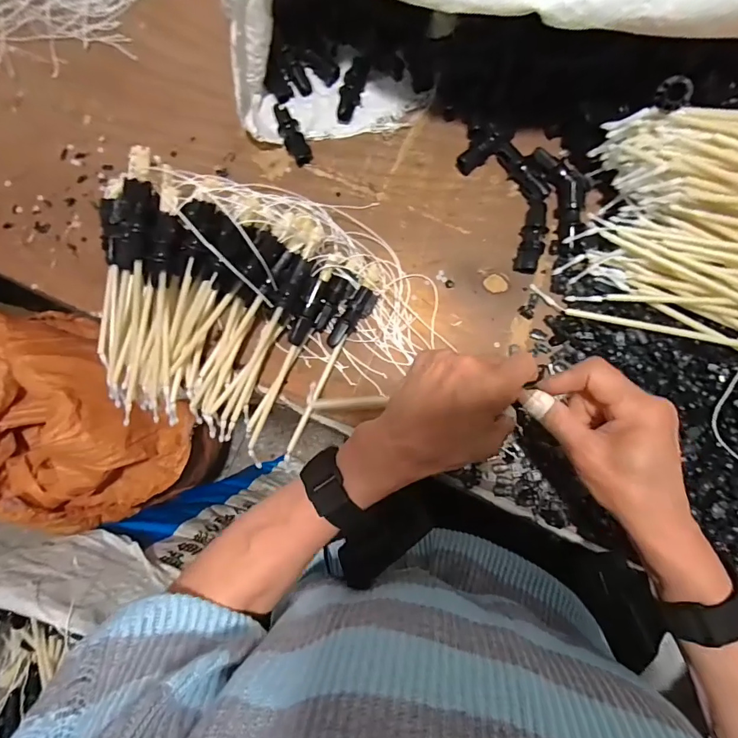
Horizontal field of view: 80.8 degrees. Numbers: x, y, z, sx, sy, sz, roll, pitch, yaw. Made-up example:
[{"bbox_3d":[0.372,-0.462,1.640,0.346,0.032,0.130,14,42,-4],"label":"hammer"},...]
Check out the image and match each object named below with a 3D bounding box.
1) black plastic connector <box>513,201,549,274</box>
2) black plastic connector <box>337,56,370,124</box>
[{"bbox_3d":[0.161,-0.129,0.425,0.022,0.019,0.070,12,85,8],"label":"black plastic connector"},{"bbox_3d":[-0.016,-0.304,0.464,0.021,0.019,0.075,14,85,9],"label":"black plastic connector"}]

